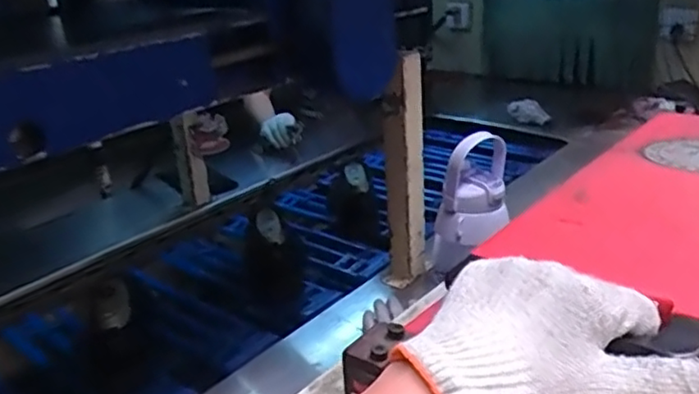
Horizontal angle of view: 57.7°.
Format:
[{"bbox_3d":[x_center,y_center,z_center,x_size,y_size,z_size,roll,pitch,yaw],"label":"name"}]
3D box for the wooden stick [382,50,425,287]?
[{"bbox_3d":[0.076,-0.016,0.889,0.060,0.339,0.056,-4,23,2],"label":"wooden stick"}]

